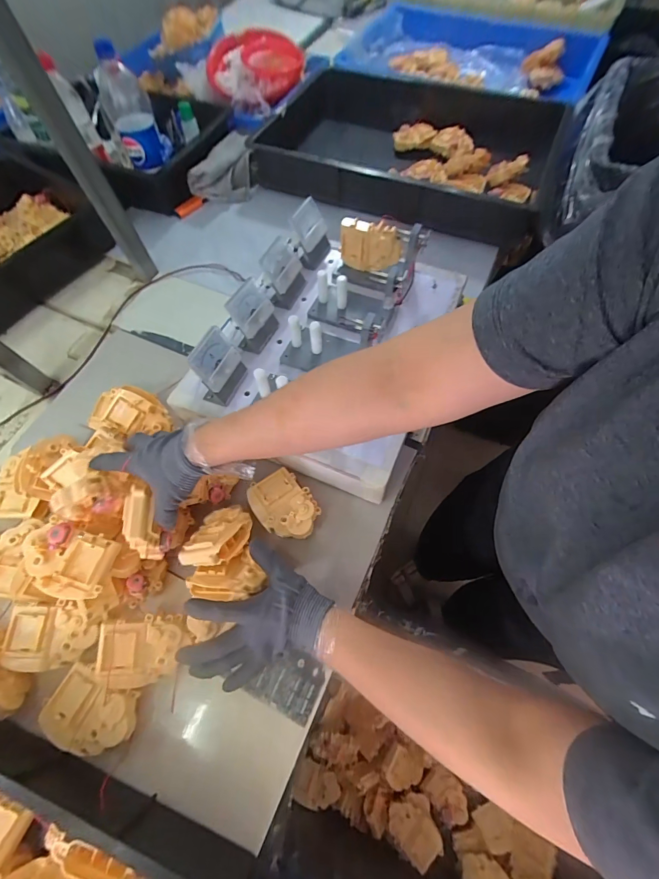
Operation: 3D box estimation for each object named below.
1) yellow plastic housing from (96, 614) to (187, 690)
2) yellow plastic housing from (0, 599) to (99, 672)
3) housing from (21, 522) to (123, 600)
[{"bbox_3d":[-0.214,0.238,0.431,0.087,0.043,0.070,5,88,-13],"label":"yellow plastic housing"},{"bbox_3d":[-0.318,0.224,0.427,0.096,0.024,0.067,-6,64,-1],"label":"yellow plastic housing"},{"bbox_3d":[-0.283,0.128,0.397,0.091,0.027,0.067,13,66,8],"label":"housing"}]

